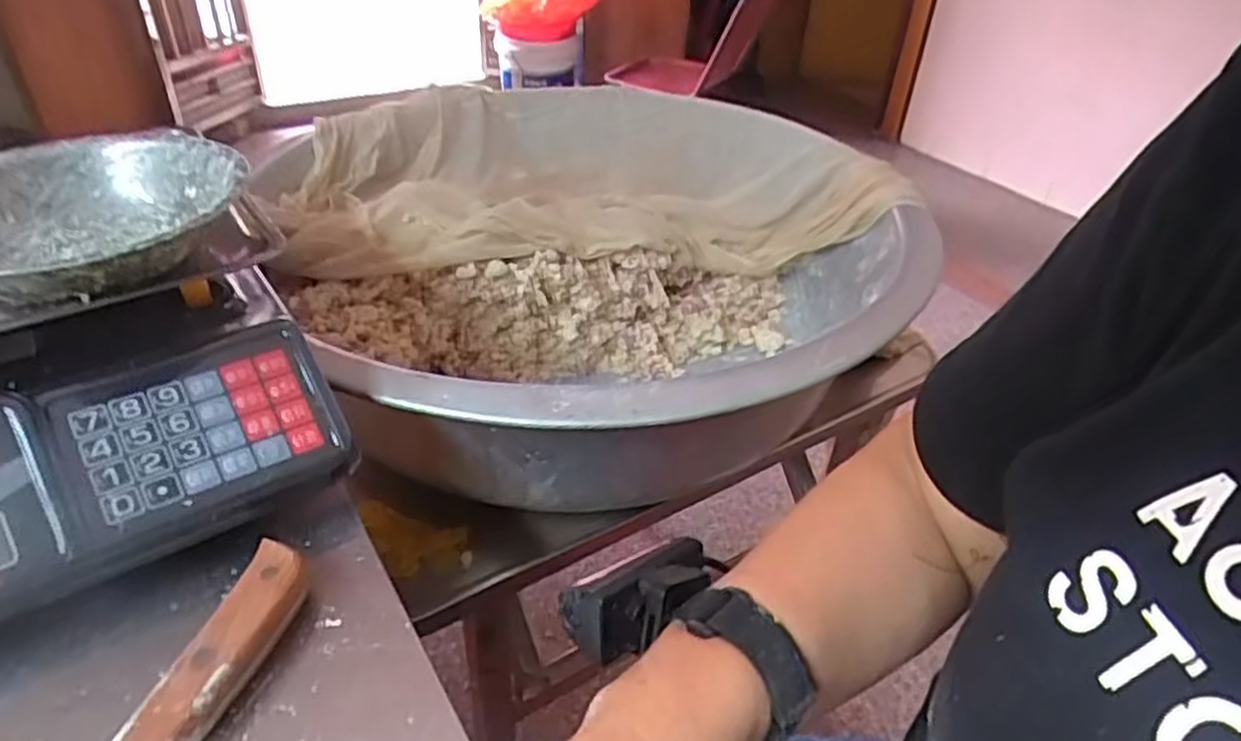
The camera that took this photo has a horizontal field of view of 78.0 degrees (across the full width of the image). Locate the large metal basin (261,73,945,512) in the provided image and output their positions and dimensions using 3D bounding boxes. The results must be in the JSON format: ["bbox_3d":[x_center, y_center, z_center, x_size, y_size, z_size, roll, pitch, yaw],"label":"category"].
[{"bbox_3d":[-0.028,-0.093,0.756,0.537,0.201,0.592,-16,41,-24],"label":"large metal basin"}]

